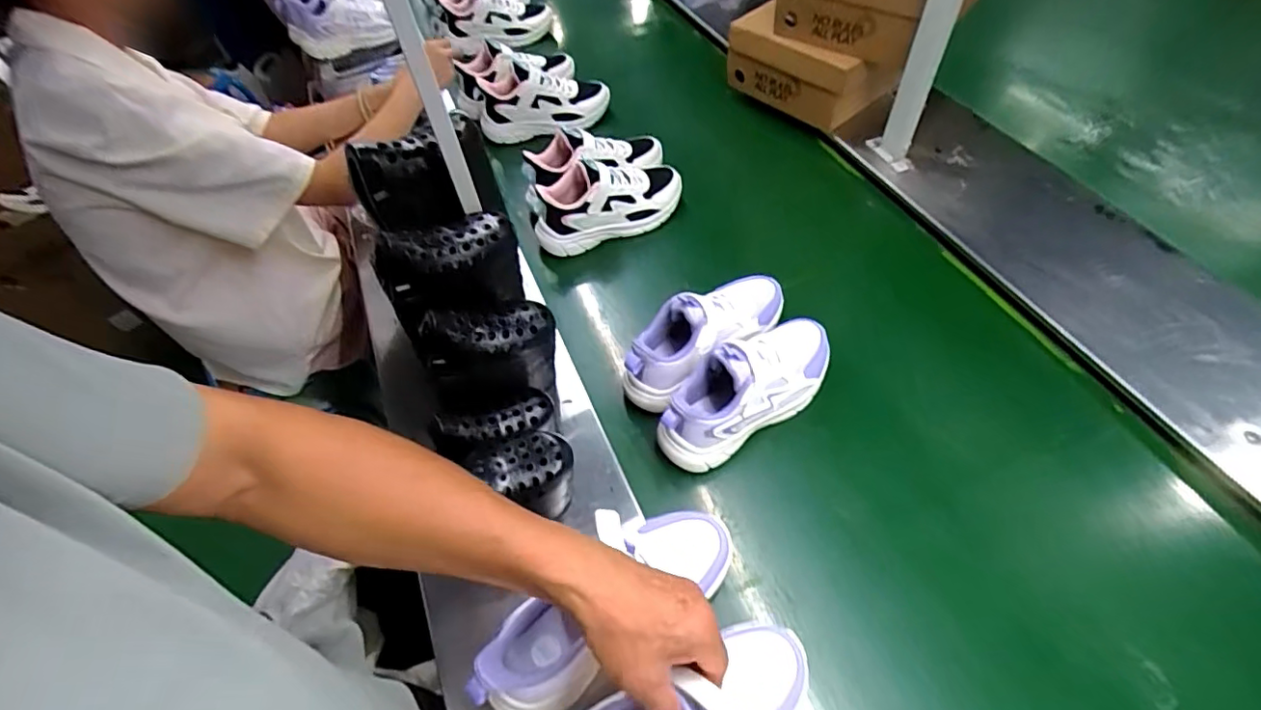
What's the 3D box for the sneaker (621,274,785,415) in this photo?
[{"bbox_3d":[0.098,-0.037,0.699,0.241,0.101,0.093,-36,60,-19],"label":"sneaker"}]

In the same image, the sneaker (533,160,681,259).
[{"bbox_3d":[-0.034,-0.236,0.876,0.240,0.131,0.083,-19,56,-9],"label":"sneaker"}]

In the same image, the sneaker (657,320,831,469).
[{"bbox_3d":[0.144,0.031,0.664,0.238,0.106,0.092,-32,59,-17],"label":"sneaker"}]

